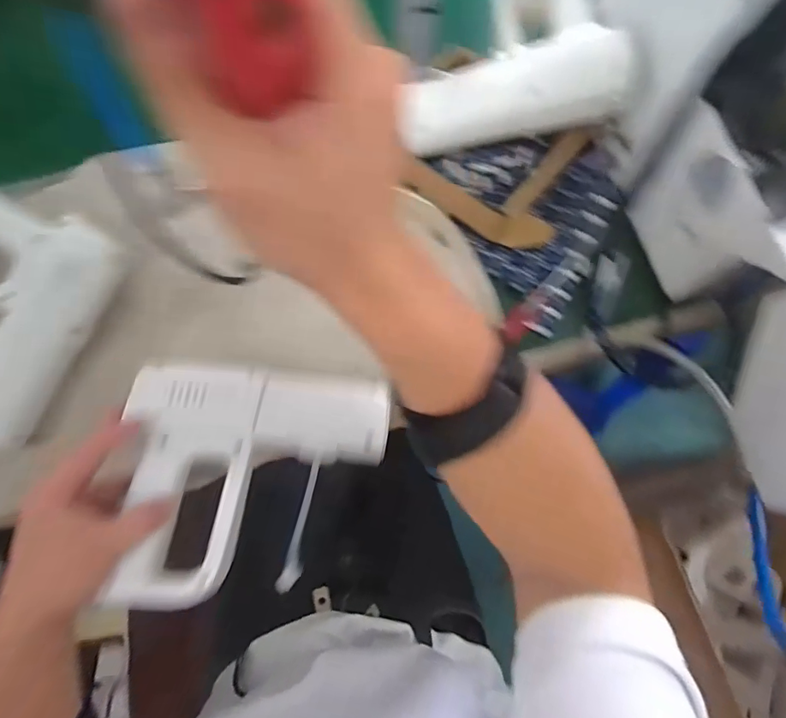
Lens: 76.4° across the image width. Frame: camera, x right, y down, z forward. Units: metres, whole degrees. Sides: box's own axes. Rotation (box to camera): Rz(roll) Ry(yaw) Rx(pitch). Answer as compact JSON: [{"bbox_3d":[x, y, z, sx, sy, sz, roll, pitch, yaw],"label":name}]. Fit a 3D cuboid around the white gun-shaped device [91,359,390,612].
[{"bbox_3d":[-0.108,0.097,0.405,0.199,0.063,0.179,2,75,-1],"label":"white gun-shaped device"}]

